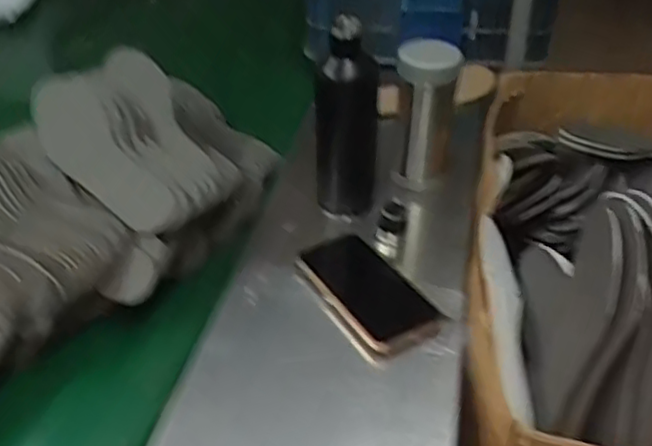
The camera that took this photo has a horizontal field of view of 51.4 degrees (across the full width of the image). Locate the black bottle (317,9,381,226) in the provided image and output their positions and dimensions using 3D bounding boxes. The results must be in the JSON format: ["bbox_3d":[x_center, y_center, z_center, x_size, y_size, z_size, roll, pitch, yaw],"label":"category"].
[{"bbox_3d":[0.022,-0.112,0.749,0.066,0.212,0.058,0,38,5],"label":"black bottle"}]

